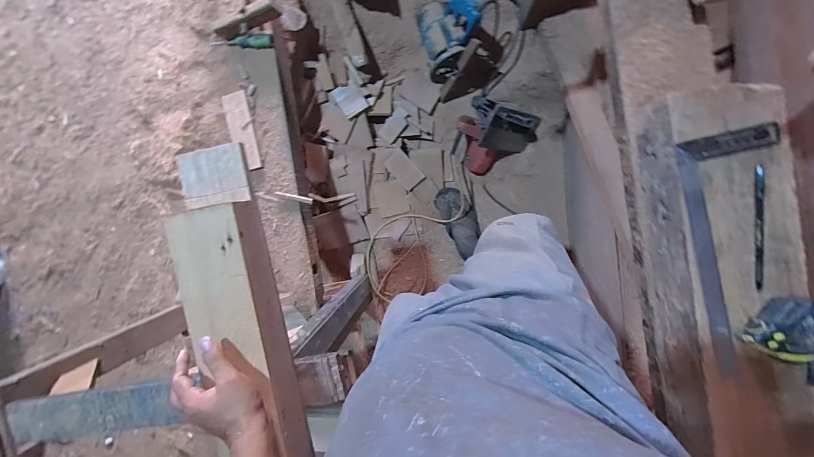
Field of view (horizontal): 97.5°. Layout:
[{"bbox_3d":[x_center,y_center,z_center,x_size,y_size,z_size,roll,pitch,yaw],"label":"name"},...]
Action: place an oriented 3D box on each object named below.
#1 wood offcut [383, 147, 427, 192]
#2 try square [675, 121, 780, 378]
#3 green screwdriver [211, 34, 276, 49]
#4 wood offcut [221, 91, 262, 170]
[{"bbox_3d":[-0.008,-0.205,1.251,0.136,0.018,0.080,44,120,-15],"label":"wood offcut"},{"bbox_3d":[0.436,0.029,0.453,0.126,0.018,0.304,-11,95,8],"label":"try square"},{"bbox_3d":[-0.445,-0.498,0.952,0.196,0.035,0.035,5,96,13],"label":"green screwdriver"},{"bbox_3d":[-0.465,-0.273,1.003,0.075,0.015,0.219,-9,95,8],"label":"wood offcut"}]

